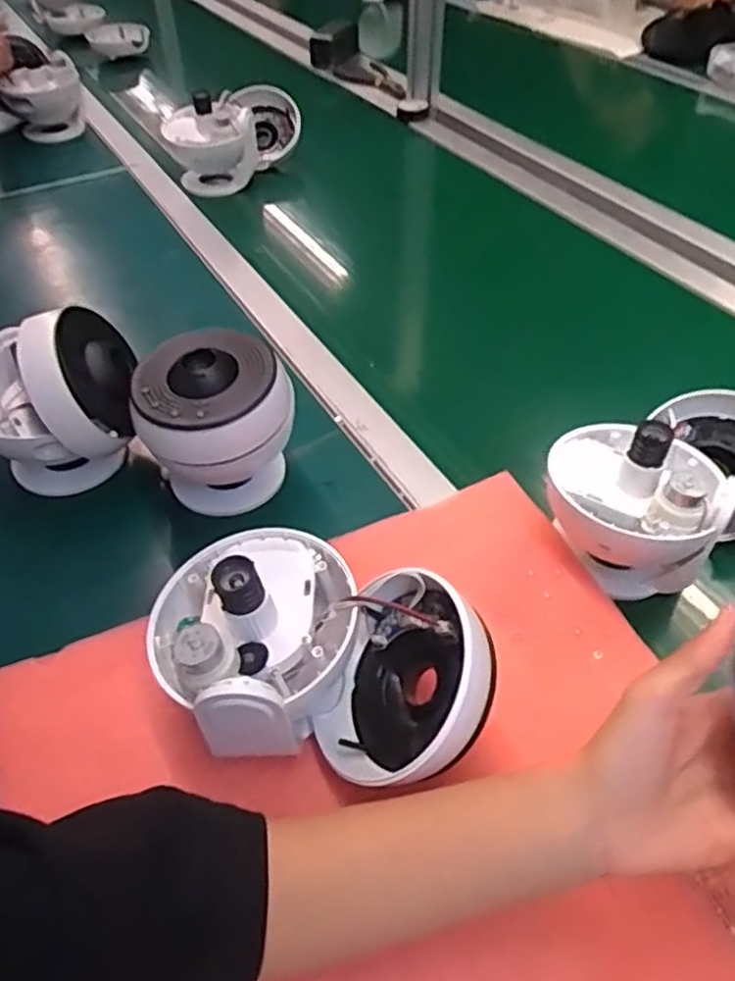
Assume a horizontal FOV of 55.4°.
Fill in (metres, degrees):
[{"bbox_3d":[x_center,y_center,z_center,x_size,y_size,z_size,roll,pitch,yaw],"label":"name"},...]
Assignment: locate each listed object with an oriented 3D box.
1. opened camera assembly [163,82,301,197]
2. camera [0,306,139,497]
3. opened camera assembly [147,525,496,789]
[{"bbox_3d":[-0.194,-0.496,0.985,0.129,0.091,0.193,25,48,20],"label":"opened camera assembly"},{"bbox_3d":[-0.248,-0.071,0.555,0.126,0.131,0.114,-19,49,-22],"label":"camera"},{"bbox_3d":[-0.032,0.087,0.396,0.182,0.097,0.118,13,45,8],"label":"opened camera assembly"}]

